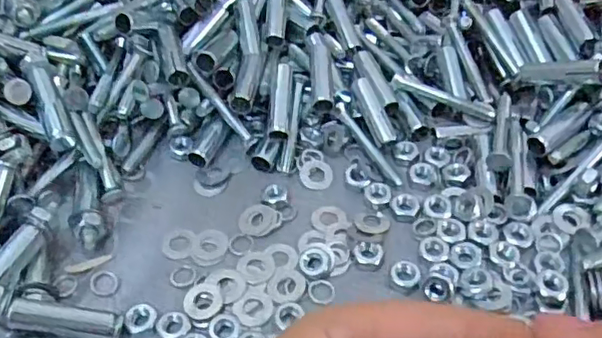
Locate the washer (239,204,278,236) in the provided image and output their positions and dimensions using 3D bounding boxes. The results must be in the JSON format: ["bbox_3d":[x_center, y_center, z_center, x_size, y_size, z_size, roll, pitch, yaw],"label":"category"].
[{"bbox_3d":[-0.021,0.023,0.279,0.017,0.004,0.017,-1,47,1],"label":"washer"}]

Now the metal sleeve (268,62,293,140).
[{"bbox_3d":[-0.009,-0.034,0.304,0.009,0.008,0.041,3,70,5],"label":"metal sleeve"}]

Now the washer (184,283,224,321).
[{"bbox_3d":[-0.041,0.054,0.249,0.016,0.004,0.018,-8,48,-5],"label":"washer"}]

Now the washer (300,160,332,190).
[{"bbox_3d":[0.008,0.002,0.296,0.016,0.004,0.018,3,48,6],"label":"washer"}]

